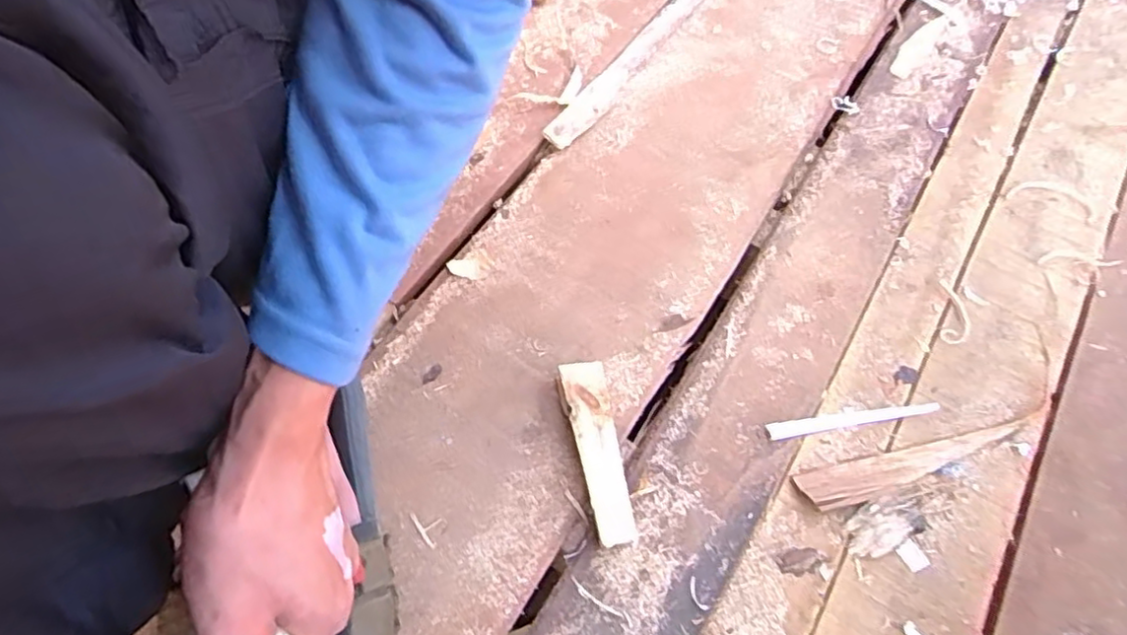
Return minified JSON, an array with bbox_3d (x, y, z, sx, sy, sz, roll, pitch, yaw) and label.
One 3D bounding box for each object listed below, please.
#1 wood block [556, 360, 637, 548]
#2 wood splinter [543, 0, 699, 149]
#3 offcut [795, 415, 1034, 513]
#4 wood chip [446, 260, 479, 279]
[{"bbox_3d":[0.022,0.086,0.438,0.030,0.026,0.121,-8,63,-8],"label":"wood block"},{"bbox_3d":[0.085,-0.268,0.639,0.025,0.010,0.334,32,65,13],"label":"wood splinter"},{"bbox_3d":[0.239,0.099,0.455,0.168,0.006,0.026,-12,64,-10],"label":"offcut"},{"bbox_3d":[-0.076,-0.038,0.507,0.025,0.004,0.015,12,62,3],"label":"wood chip"}]

